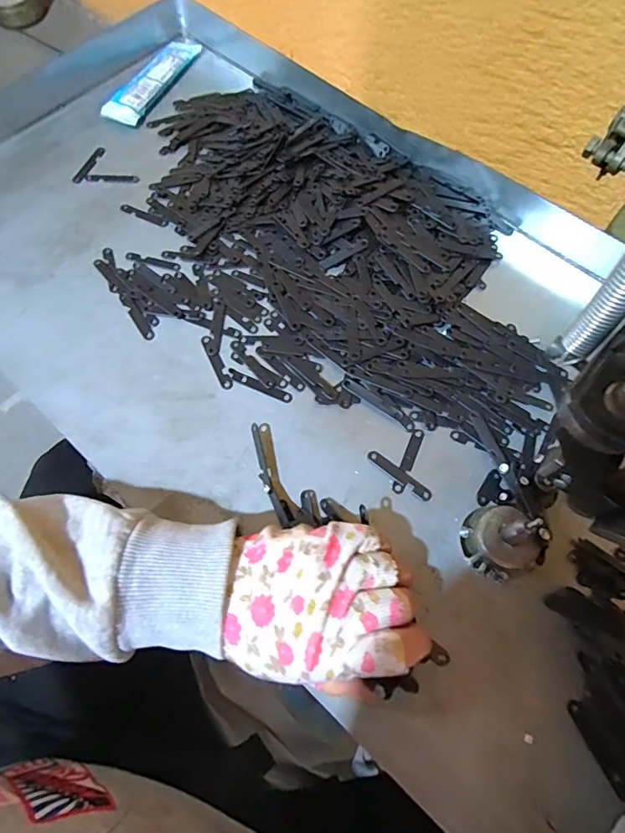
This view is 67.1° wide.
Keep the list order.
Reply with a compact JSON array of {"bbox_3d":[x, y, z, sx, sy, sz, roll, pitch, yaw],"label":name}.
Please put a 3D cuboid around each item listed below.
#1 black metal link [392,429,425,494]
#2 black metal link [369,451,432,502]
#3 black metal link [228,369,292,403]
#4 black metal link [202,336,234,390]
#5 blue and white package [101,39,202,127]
[{"bbox_3d":[0.070,0.032,0.341,0.009,0.004,0.052,22,70,11],"label":"black metal link"},{"bbox_3d":[0.062,0.041,0.335,0.051,0.004,0.008,37,74,15],"label":"black metal link"},{"bbox_3d":[-0.041,-0.024,0.363,0.053,0.004,0.008,22,70,11],"label":"black metal link"},{"bbox_3d":[-0.076,-0.044,0.371,0.009,0.004,0.050,-26,69,-8],"label":"black metal link"},{"bbox_3d":[-0.172,-0.367,0.510,0.041,0.014,0.140,23,70,11],"label":"blue and white package"}]

